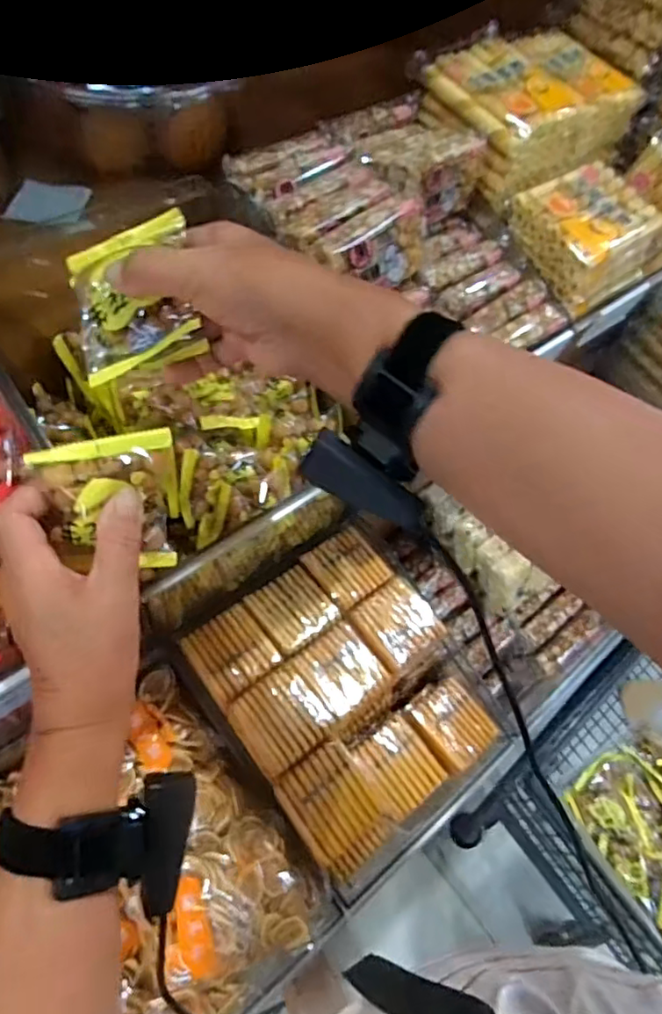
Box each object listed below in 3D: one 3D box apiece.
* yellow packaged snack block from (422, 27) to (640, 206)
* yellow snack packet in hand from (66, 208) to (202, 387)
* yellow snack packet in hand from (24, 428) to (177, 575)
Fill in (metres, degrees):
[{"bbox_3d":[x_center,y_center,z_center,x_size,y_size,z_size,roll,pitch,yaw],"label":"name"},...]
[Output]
[{"bbox_3d":[0.212,-0.430,0.626,0.234,0.076,0.144,-35,66,-24],"label":"yellow packaged snack block"},{"bbox_3d":[-0.118,-0.126,0.345,0.075,0.017,0.088,-15,79,8],"label":"yellow snack packet in hand"},{"bbox_3d":[-0.128,0.002,0.347,0.074,0.083,0.019,-15,25,-23],"label":"yellow snack packet in hand"}]

